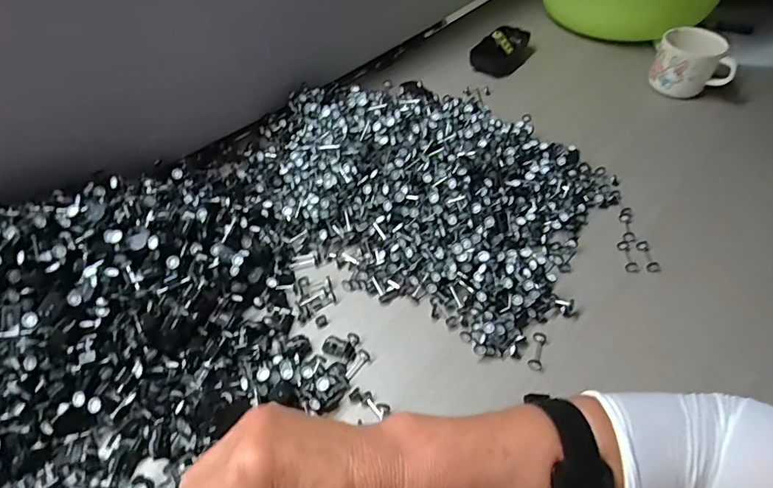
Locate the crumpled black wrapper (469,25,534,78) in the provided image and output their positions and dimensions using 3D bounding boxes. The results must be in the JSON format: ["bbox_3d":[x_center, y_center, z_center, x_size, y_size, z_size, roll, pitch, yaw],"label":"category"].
[{"bbox_3d":[0.170,-0.283,0.698,0.067,0.029,0.104,25,54,20],"label":"crumpled black wrapper"}]

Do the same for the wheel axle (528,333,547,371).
[{"bbox_3d":[0.125,0.088,0.395,0.011,0.007,0.032,16,52,13],"label":"wheel axle"}]

